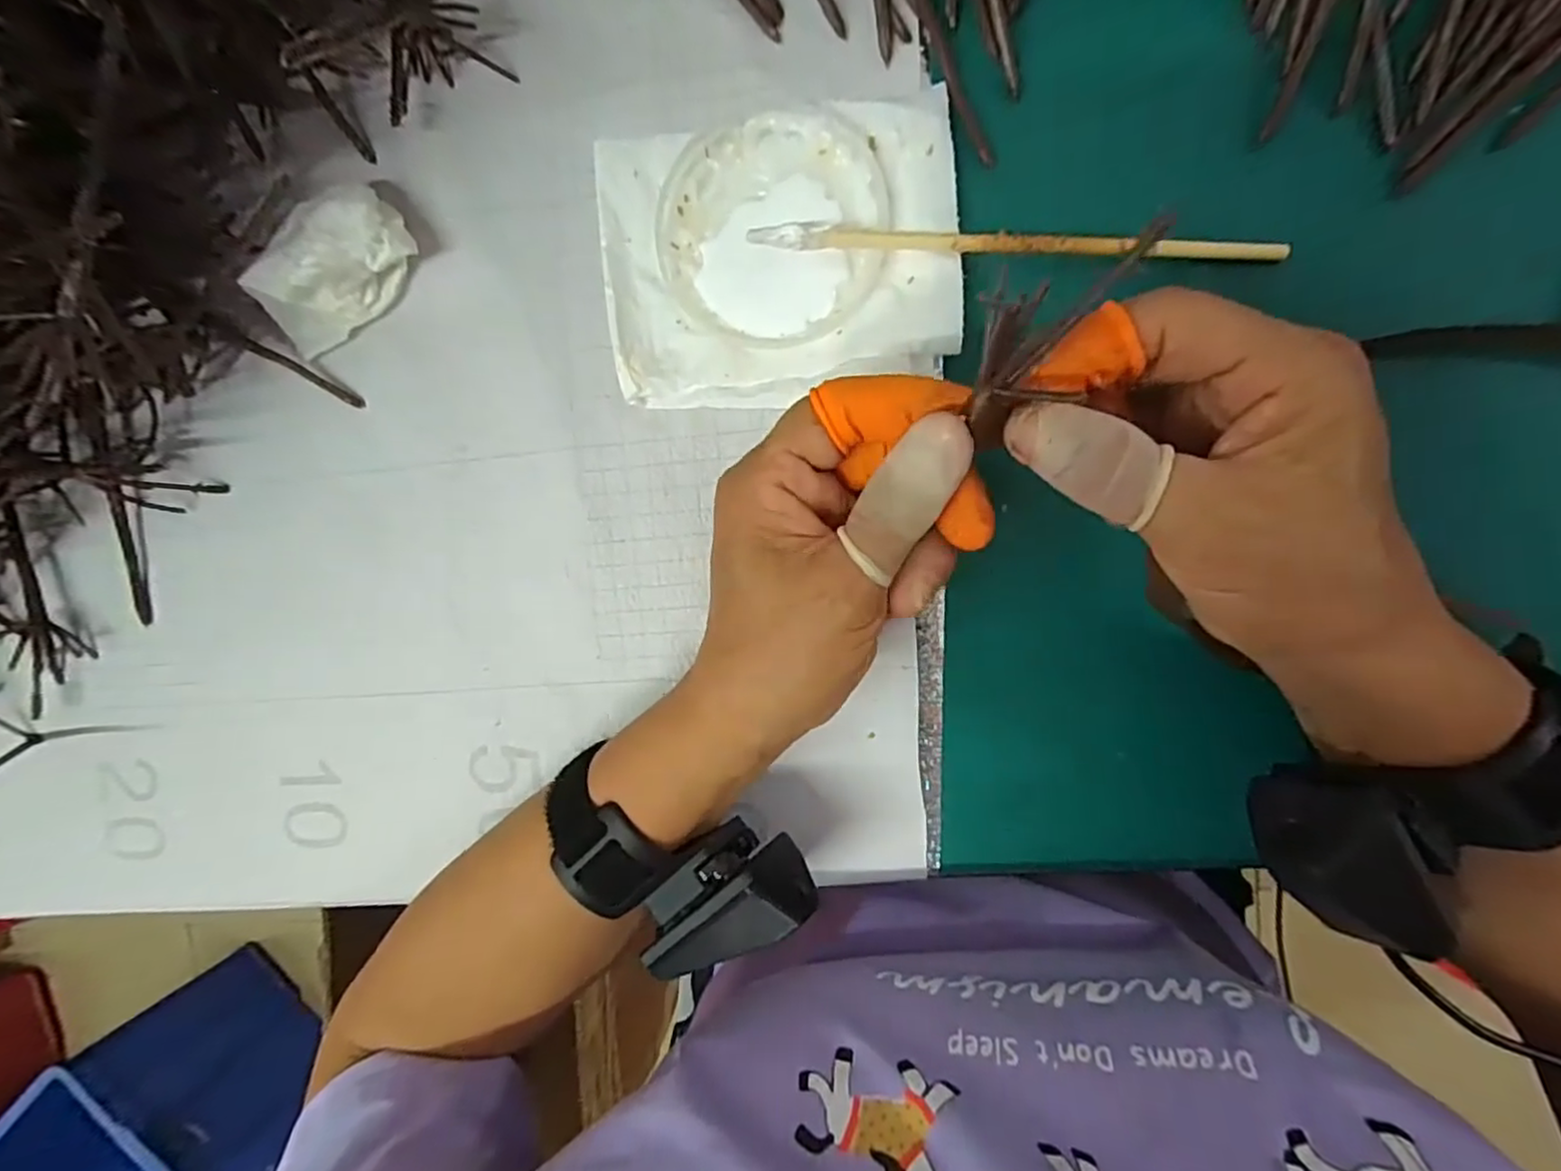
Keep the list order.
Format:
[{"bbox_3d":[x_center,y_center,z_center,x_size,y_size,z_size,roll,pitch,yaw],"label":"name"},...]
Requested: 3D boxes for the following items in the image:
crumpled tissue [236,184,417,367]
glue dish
[{"bbox_3d":[-0.185,-0.129,0.270,0.072,0.032,0.037,-37,90,10],"label":"crumpled tissue"},{"bbox_3d":[-0.003,-0.138,0.259,0.087,0.007,0.083,-1,95,8],"label":"glue dish"}]

